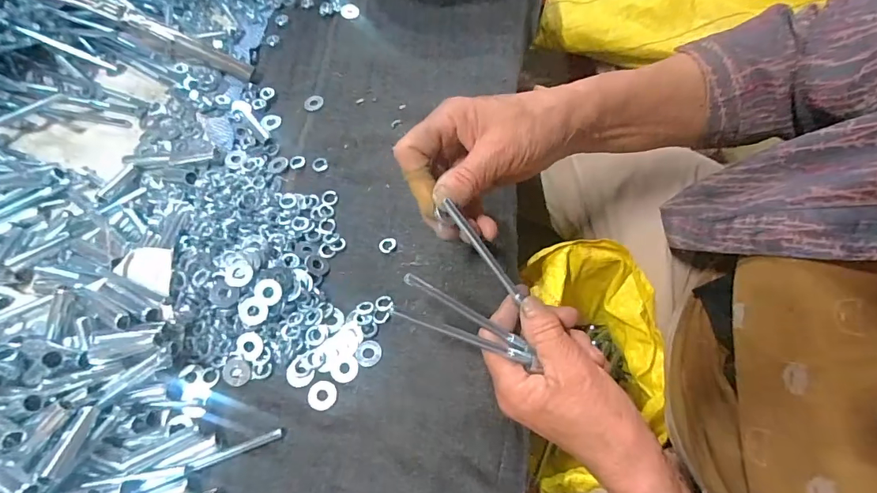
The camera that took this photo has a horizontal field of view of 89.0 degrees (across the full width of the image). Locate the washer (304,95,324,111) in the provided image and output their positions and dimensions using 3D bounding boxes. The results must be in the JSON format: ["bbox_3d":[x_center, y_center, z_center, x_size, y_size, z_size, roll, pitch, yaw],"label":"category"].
[{"bbox_3d":[-0.118,-0.137,0.424,0.019,0.004,0.017,-13,63,-8],"label":"washer"}]

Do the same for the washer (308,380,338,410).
[{"bbox_3d":[-0.079,0.101,0.304,0.019,0.004,0.019,0,62,-1],"label":"washer"}]

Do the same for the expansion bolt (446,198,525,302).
[{"bbox_3d":[0.029,0.004,0.287,0.007,0.006,0.081,-44,105,-21],"label":"expansion bolt"}]

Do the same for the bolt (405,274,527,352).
[{"bbox_3d":[0.019,0.041,0.270,0.093,0.006,0.006,33,62,-19],"label":"bolt"}]

